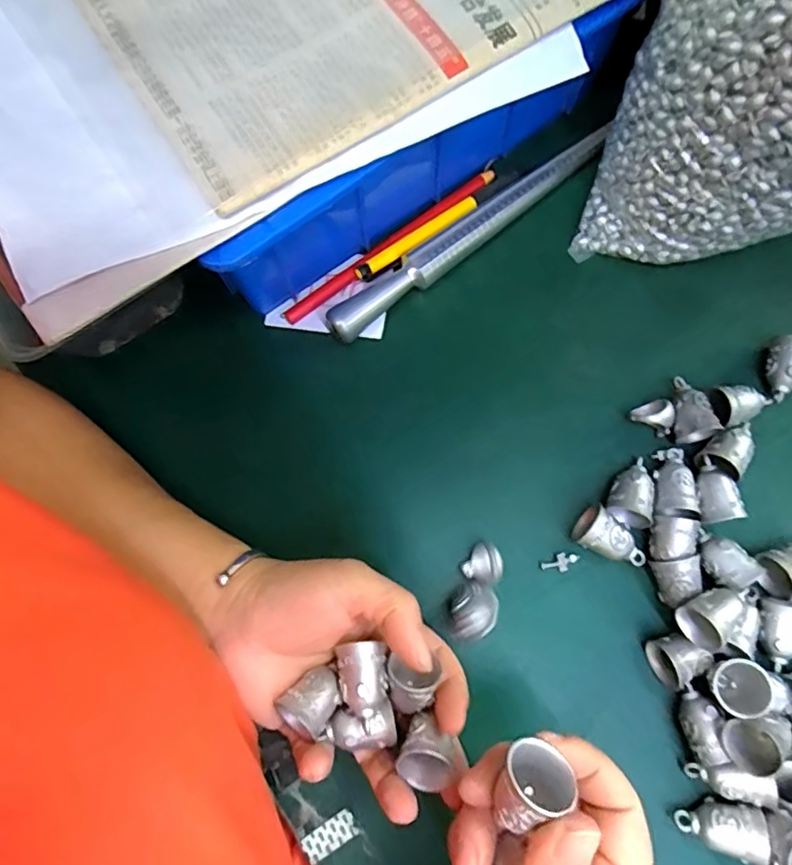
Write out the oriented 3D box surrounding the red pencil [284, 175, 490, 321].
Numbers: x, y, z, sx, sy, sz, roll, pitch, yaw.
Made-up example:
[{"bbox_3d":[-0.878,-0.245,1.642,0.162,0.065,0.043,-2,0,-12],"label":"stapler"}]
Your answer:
[{"bbox_3d":[-0.002,-0.117,0.351,0.159,0.012,0.010,-36,78,-7],"label":"red pencil"}]

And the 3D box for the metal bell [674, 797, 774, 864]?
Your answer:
[{"bbox_3d":[0.156,0.189,0.272,0.034,0.025,0.022,7,77,3],"label":"metal bell"}]

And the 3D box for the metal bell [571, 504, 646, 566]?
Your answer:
[{"bbox_3d":[0.114,0.060,0.303,0.021,0.021,0.038,-42,79,-9],"label":"metal bell"}]

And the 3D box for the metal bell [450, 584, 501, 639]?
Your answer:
[{"bbox_3d":[0.040,0.093,0.295,0.025,0.029,0.026,0,76,1],"label":"metal bell"}]

